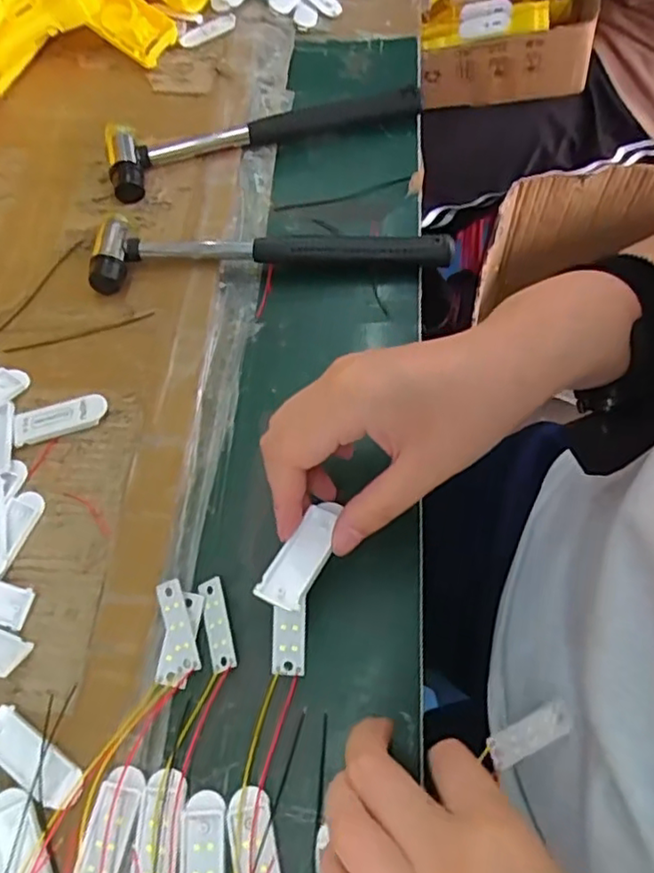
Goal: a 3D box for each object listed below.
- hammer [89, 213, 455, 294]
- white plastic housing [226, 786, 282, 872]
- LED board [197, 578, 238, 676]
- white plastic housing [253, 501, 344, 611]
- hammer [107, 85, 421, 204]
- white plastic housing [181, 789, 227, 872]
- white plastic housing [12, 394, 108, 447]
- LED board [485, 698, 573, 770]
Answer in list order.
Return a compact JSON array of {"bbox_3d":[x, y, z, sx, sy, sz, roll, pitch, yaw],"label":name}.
[{"bbox_3d":[-0.038,-0.126,0.418,0.232,0.024,0.050,-3,65,2],"label":"hammer"},{"bbox_3d":[-0.032,0.188,0.276,0.022,0.010,0.056,-16,65,-4],"label":"white plastic housing"},{"bbox_3d":[-0.057,0.095,0.320,0.014,0.004,0.046,-16,65,-4],"label":"LED board"},{"bbox_3d":[-0.010,0.053,0.288,0.021,0.004,0.056,25,57,14],"label":"white plastic housing"},{"bbox_3d":[-0.048,-0.232,0.468,0.233,0.021,0.057,-18,65,-5],"label":"hammer"},{"bbox_3d":[-0.055,0.189,0.279,0.019,0.004,0.052,-4,65,2],"label":"white plastic housing"},{"bbox_3d":[-0.162,-0.011,0.381,0.057,0.006,0.023,-13,65,-3],"label":"white plastic housing"},{"bbox_3d":[0.101,0.147,0.309,0.045,0.004,0.015,-20,71,-12],"label":"LED board"}]

